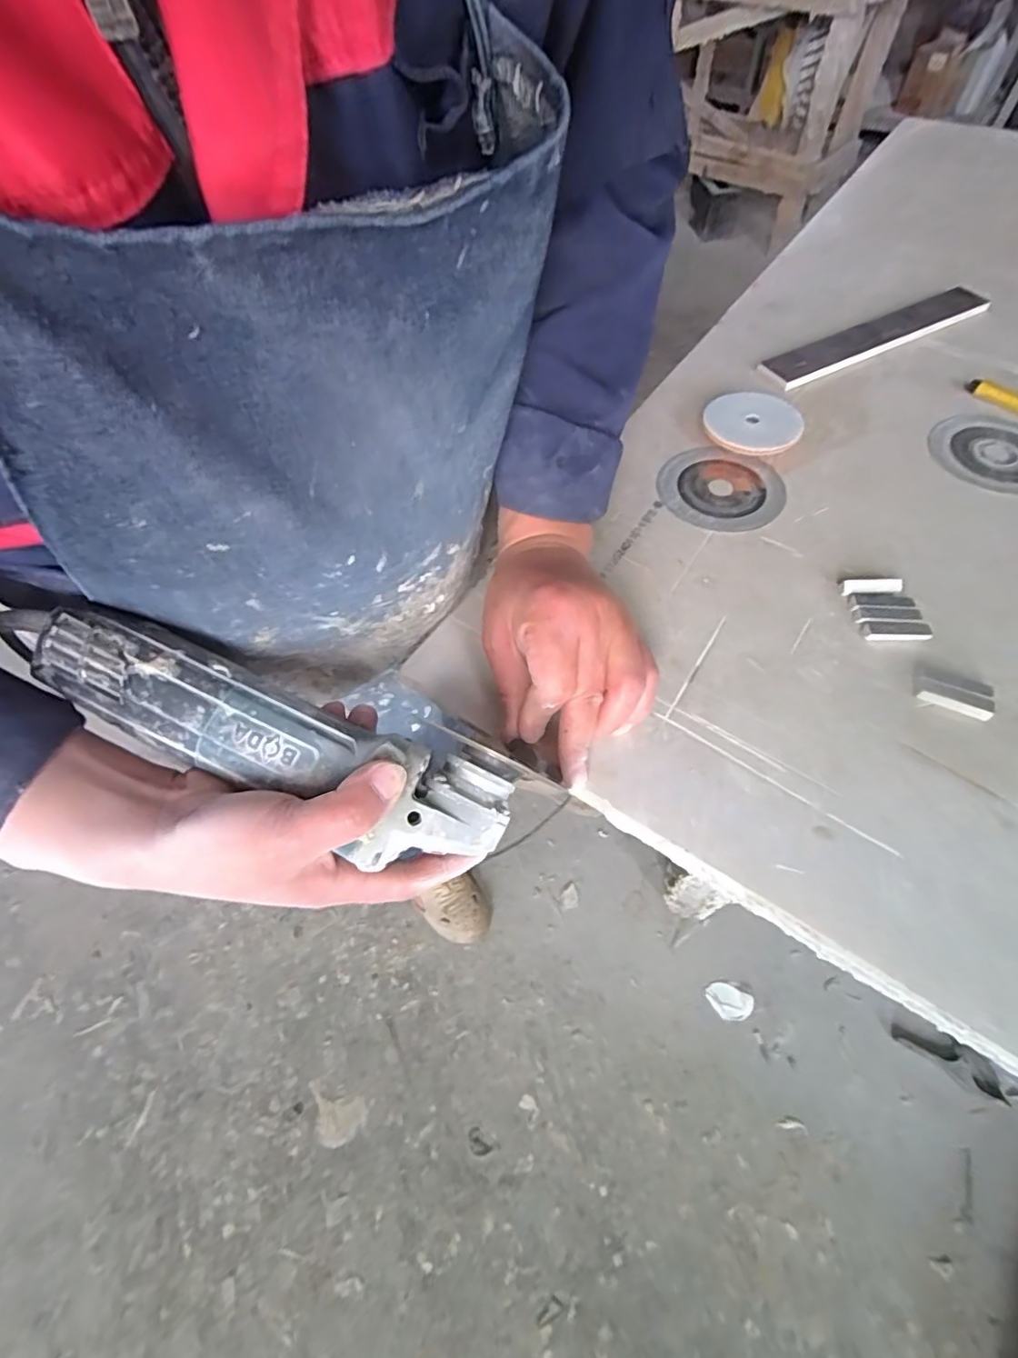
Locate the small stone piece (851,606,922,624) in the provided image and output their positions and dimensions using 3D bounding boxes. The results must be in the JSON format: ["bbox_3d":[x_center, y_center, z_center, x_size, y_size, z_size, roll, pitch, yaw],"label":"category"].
[{"bbox_3d":[0.246,-0.041,0.369,0.037,0.008,0.012,5,59,5],"label":"small stone piece"}]

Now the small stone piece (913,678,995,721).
[{"bbox_3d":[0.263,0.011,0.335,0.039,0.009,0.014,24,62,16],"label":"small stone piece"}]

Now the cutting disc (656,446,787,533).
[{"bbox_3d":[0.167,-0.151,0.451,0.095,0.006,0.095,-1,58,1],"label":"cutting disc"}]

